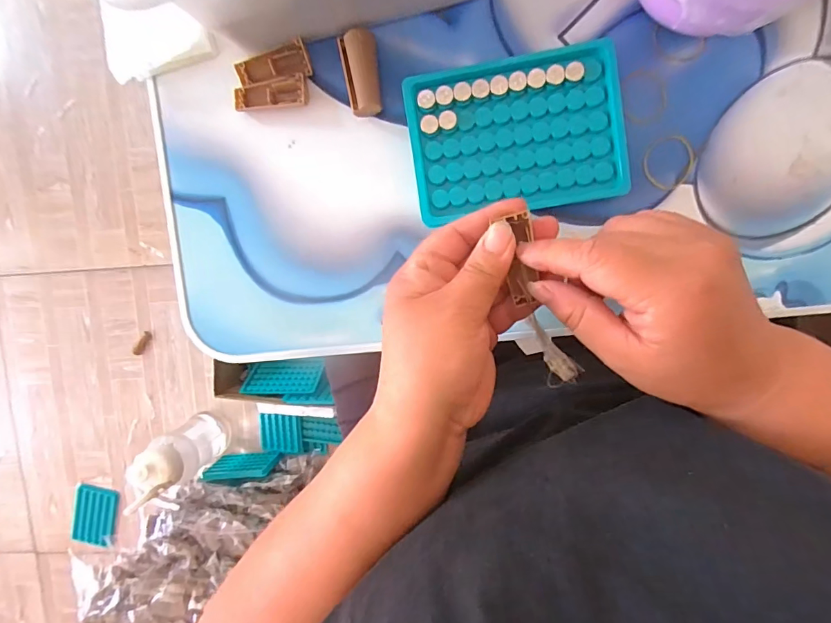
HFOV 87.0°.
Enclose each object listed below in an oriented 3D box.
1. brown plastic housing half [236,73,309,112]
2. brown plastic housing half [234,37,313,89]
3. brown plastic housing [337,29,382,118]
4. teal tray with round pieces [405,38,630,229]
[{"bbox_3d":[-0.098,-0.148,0.298,0.050,0.011,0.020,0,95,4],"label":"brown plastic housing half"},{"bbox_3d":[-0.095,-0.165,0.293,0.048,0.009,0.019,-10,95,5],"label":"brown plastic housing half"},{"bbox_3d":[-0.035,-0.156,0.291,0.023,0.016,0.052,-10,95,5],"label":"brown plastic housing"},{"bbox_3d":[0.064,-0.113,0.285,0.131,0.021,0.094,-9,95,5],"label":"teal tray with round pieces"}]

